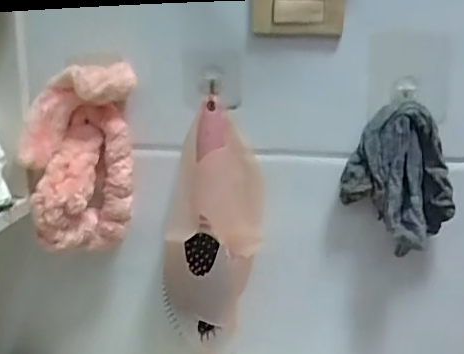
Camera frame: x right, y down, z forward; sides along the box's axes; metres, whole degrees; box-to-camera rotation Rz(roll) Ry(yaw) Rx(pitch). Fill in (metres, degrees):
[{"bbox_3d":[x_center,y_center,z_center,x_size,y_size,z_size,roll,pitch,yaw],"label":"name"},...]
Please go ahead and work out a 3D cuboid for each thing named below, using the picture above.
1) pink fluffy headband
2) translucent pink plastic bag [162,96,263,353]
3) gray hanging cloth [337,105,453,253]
[{"bbox_3d":[-0.139,-0.016,0.536,0.097,0.167,0.054,-3,15,-19],"label":"pink fluffy headband"},{"bbox_3d":[-0.017,0.055,0.570,0.094,0.232,0.043,0,14,-6],"label":"translucent pink plastic bag"},{"bbox_3d":[0.155,-0.001,0.539,0.099,0.127,0.044,5,14,12],"label":"gray hanging cloth"}]

